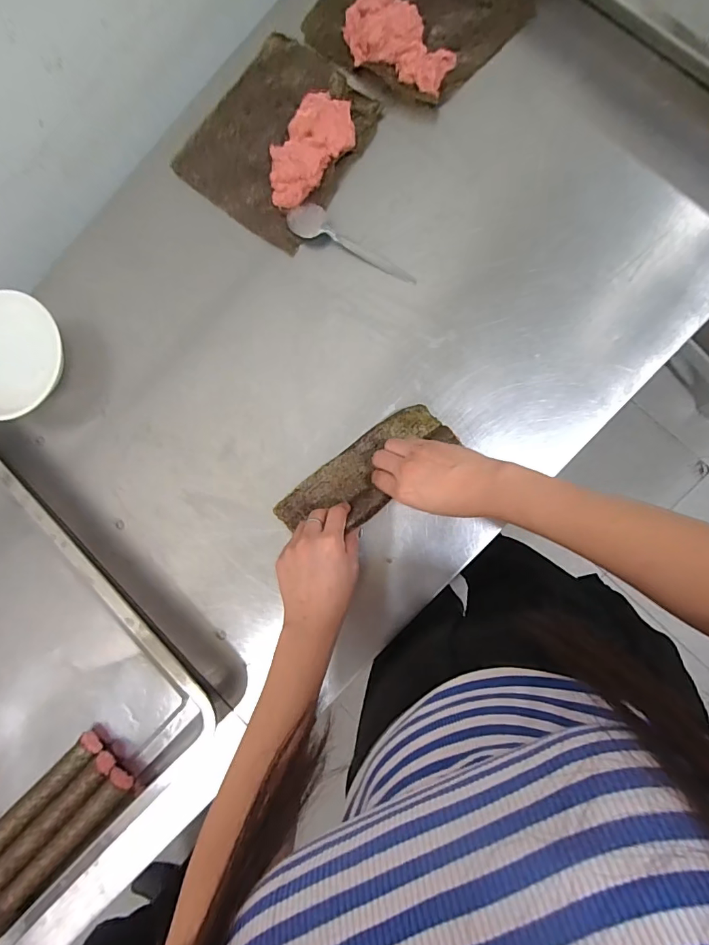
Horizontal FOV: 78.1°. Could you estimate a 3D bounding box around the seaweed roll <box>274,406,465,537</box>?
[{"bbox_3d":[0.010,0.005,0.470,0.200,0.033,0.075,-36,85,5],"label":"seaweed roll"}]

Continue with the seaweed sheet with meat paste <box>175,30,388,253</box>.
[{"bbox_3d":[-0.088,-0.383,0.497,0.182,0.024,0.197,39,93,6],"label":"seaweed sheet with meat paste"}]

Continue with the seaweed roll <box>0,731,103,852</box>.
[{"bbox_3d":[-0.378,0.387,0.511,0.030,0.030,0.218,44,94,5],"label":"seaweed roll"}]

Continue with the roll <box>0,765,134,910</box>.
[{"bbox_3d":[-0.325,0.417,0.502,0.028,0.033,0.191,41,93,6],"label":"roll"}]

